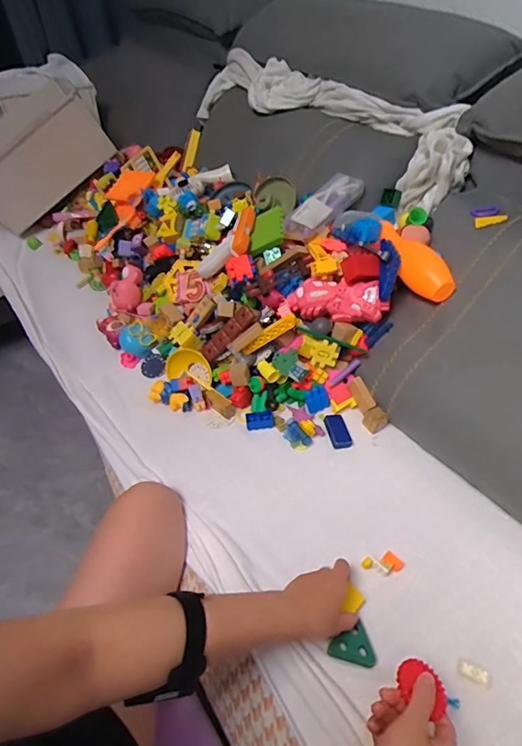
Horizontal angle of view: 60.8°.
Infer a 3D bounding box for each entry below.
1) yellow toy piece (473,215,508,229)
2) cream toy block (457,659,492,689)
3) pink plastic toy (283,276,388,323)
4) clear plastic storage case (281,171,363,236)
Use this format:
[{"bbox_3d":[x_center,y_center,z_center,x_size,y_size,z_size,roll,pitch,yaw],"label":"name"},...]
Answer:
[{"bbox_3d":[0.381,-0.253,0.737,0.051,0.009,0.021,-8,46,15],"label":"yellow toy piece"},{"bbox_3d":[0.246,0.345,0.512,0.036,0.004,0.018,19,52,20],"label":"cream toy block"},{"bbox_3d":[0.130,-0.129,0.774,0.174,0.052,0.055,10,49,13],"label":"pink plastic toy"},{"bbox_3d":[0.118,-0.313,0.830,0.062,0.035,0.184,30,57,28],"label":"clear plastic storage case"}]

